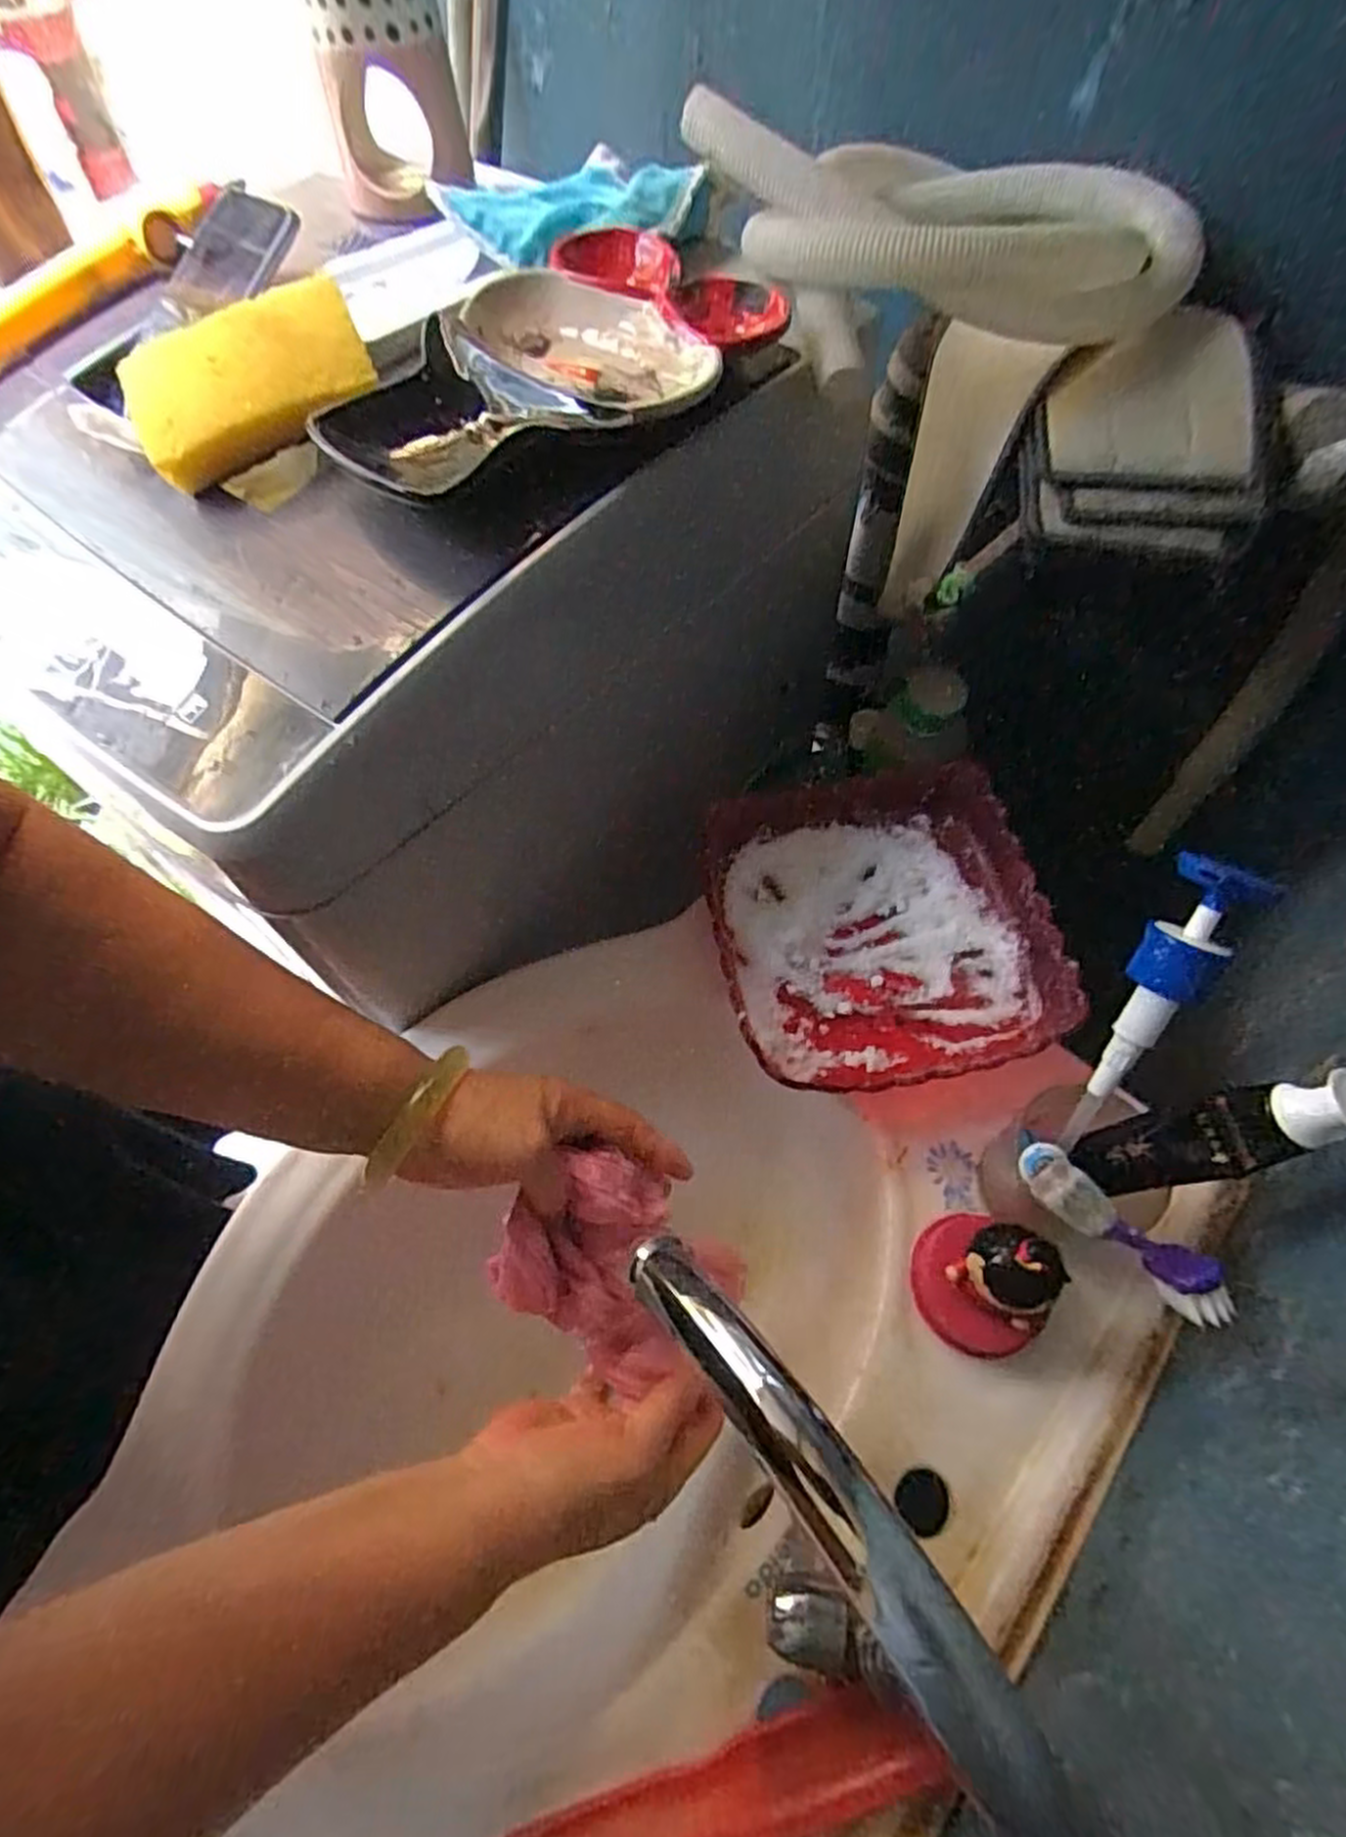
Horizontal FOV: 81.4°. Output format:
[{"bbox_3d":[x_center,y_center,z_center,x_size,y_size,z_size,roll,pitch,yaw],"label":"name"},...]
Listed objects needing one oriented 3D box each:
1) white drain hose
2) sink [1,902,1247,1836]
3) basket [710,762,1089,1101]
[{"bbox_3d":[0.174,-0.440,0.487,0.259,0.075,0.229,-20,62,-11],"label":"white drain hose"},{"bbox_3d":[-0.030,0.243,0.433,0.399,0.143,0.546,40,68,20],"label":"sink"},{"bbox_3d":[0.130,0.004,0.498,0.202,0.049,0.210,-9,60,-5],"label":"basket"}]

